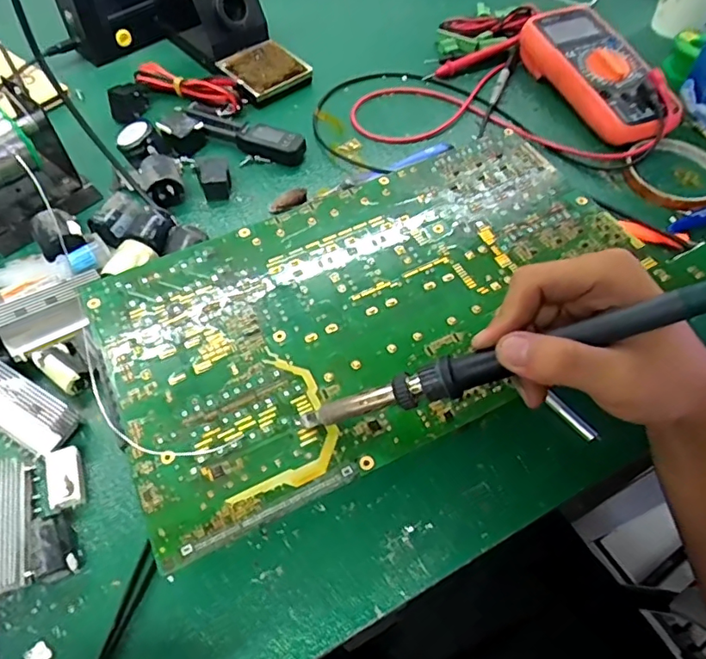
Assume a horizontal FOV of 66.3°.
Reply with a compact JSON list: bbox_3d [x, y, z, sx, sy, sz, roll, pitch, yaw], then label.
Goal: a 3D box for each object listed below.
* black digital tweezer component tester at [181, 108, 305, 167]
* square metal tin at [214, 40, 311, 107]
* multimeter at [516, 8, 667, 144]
[{"bbox_3d":[-0.099,-0.173,0.477,0.115,0.021,0.029,21,58,9],"label":"black digital tweezer component tester"},{"bbox_3d":[-0.087,-0.253,0.530,0.068,0.019,0.069,-31,64,-22],"label":"square metal tin"},{"bbox_3d":[0.237,-0.240,0.519,0.080,0.048,0.182,-18,60,-15],"label":"multimeter"}]

